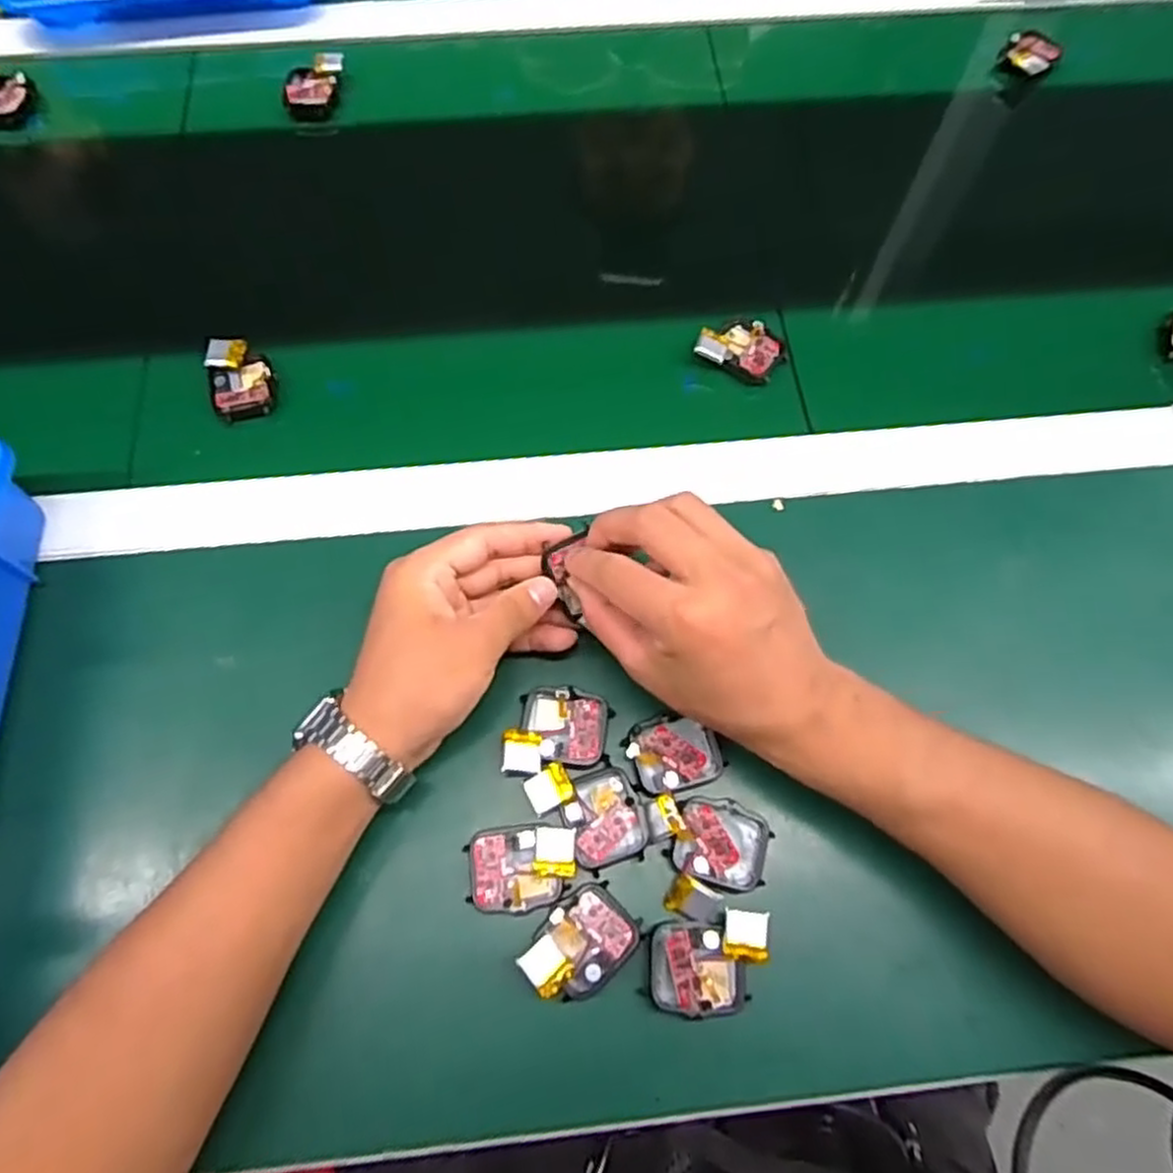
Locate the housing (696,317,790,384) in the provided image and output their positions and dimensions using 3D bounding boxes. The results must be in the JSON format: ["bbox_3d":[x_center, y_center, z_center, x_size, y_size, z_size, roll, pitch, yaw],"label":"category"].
[{"bbox_3d":[0.100,-0.153,0.484,0.053,0.017,0.042,24,70,8],"label":"housing"}]

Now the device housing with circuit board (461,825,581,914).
[{"bbox_3d":[-0.030,0.134,0.360,0.051,0.015,0.036,-5,69,-3],"label":"device housing with circuit board"}]

